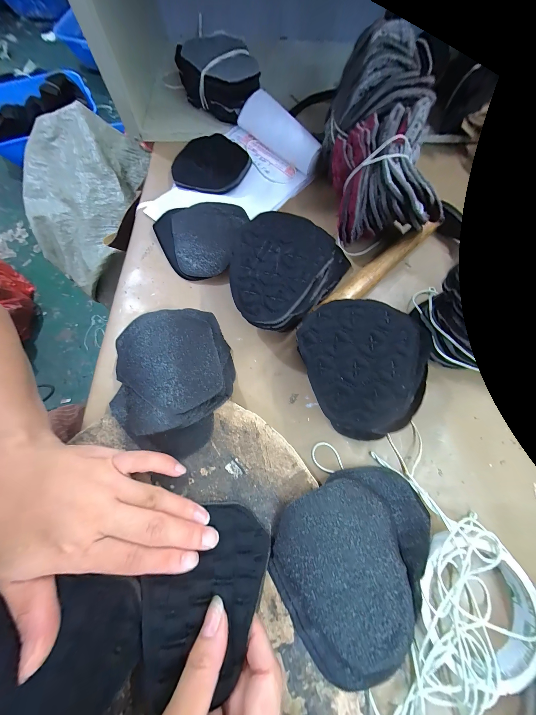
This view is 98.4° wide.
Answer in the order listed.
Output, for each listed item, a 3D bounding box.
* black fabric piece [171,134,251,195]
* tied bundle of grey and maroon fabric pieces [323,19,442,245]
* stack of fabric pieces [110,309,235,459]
[{"bbox_3d":[-0.079,-0.270,0.320,0.104,0.030,0.097,0,72,-1],"label":"black fabric piece"},{"bbox_3d":[0.121,-0.225,0.249,0.101,0.111,0.176,0,72,-1],"label":"tied bundle of grey and maroon fabric pieces"},{"bbox_3d":[-0.094,0.013,0.222,0.112,0.039,0.147,-8,72,-4],"label":"stack of fabric pieces"}]

